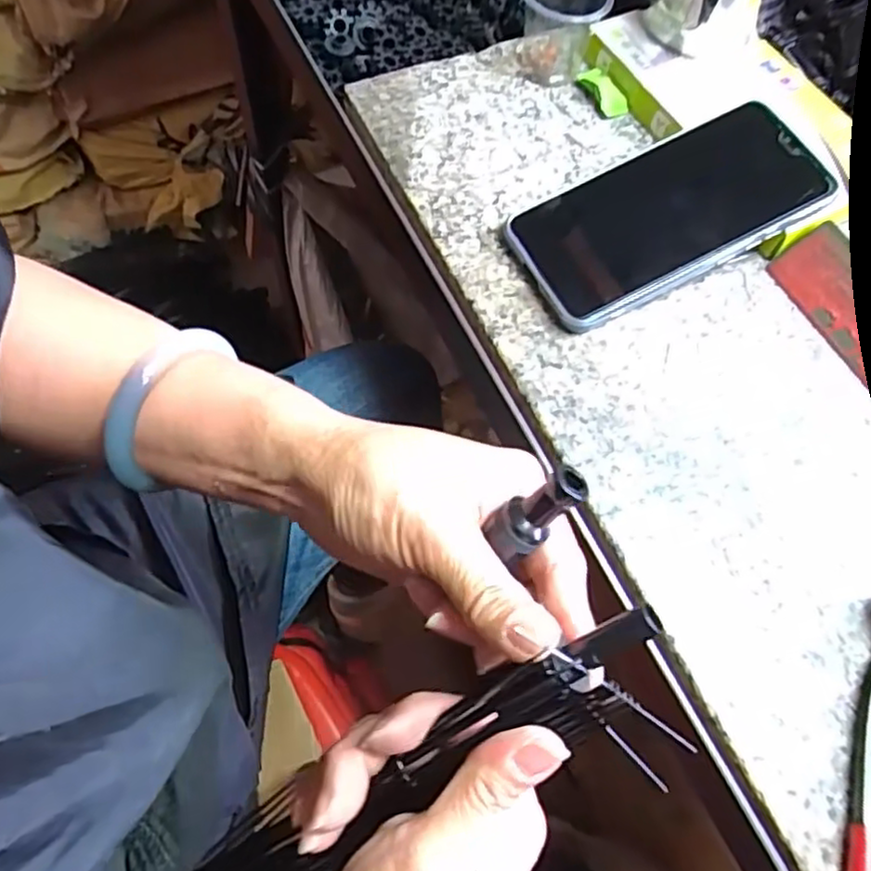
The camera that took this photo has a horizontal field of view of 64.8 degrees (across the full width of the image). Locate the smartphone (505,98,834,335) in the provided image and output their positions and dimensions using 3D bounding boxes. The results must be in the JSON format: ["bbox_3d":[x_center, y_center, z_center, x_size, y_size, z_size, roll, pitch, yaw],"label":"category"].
[{"bbox_3d":[0.118,-0.113,0.349,0.154,0.010,0.073,-26,67,-4],"label":"smartphone"}]

